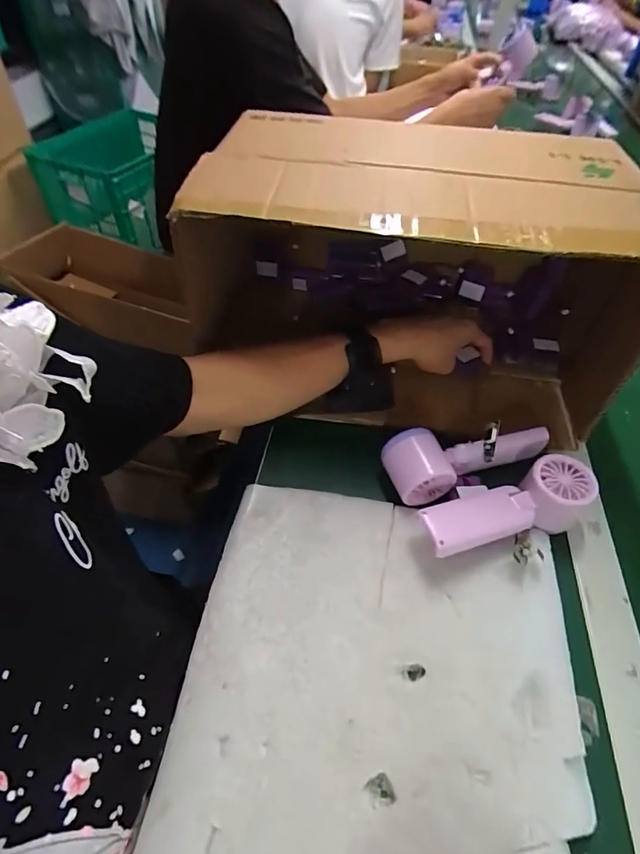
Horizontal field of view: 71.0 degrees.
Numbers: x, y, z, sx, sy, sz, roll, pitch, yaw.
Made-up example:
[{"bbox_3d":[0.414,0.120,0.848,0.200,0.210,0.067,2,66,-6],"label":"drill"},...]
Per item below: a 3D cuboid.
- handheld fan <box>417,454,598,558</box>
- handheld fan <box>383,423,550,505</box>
[{"bbox_3d":[0.164,0.075,0.394,0.164,0.044,0.054,-16,53,-17],"label":"handheld fan"},{"bbox_3d":[0.141,0.022,0.434,0.164,0.049,0.058,-14,52,-15],"label":"handheld fan"}]

